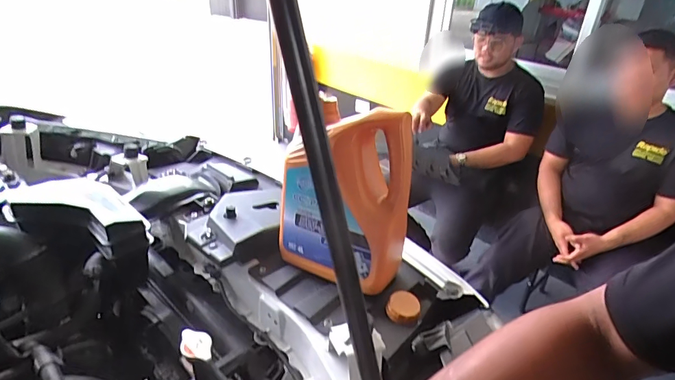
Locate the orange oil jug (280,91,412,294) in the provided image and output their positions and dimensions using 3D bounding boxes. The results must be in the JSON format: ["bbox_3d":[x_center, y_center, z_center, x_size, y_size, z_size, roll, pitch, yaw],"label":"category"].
[{"bbox_3d":[0.015,0.016,0.672,0.196,0.287,0.115,12,31,17],"label":"orange oil jug"}]

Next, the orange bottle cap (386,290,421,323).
[{"bbox_3d":[0.103,0.184,0.668,0.050,0.022,0.051,2,30,-1],"label":"orange bottle cap"}]

